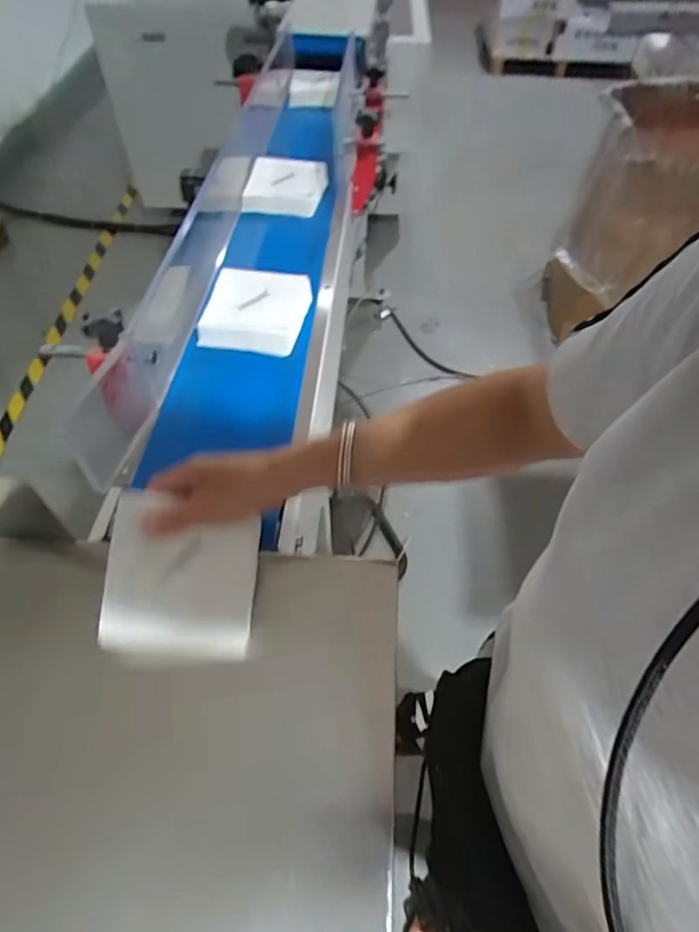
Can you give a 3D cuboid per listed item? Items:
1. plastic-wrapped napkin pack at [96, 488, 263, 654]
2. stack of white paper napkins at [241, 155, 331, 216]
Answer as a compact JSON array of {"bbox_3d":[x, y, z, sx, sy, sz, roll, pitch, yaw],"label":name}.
[{"bbox_3d":[-0.147,0.092,0.465,0.112,0.020,0.127,3,75,-3],"label":"plastic-wrapped napkin pack"},{"bbox_3d":[-0.107,-0.469,0.915,0.125,0.039,0.122,8,54,5],"label":"stack of white paper napkins"}]

